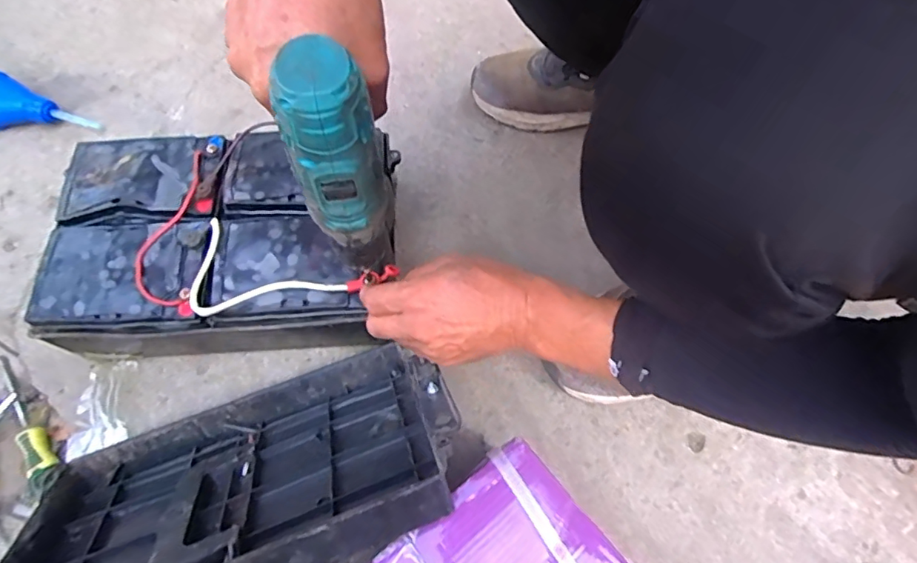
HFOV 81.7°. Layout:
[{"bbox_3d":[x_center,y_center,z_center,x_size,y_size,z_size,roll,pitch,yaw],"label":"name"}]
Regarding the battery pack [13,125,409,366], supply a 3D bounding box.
[{"bbox_3d":[-0.214,-0.036,0.526,0.305,0.105,0.200,-1,65,-1],"label":"battery pack"}]

